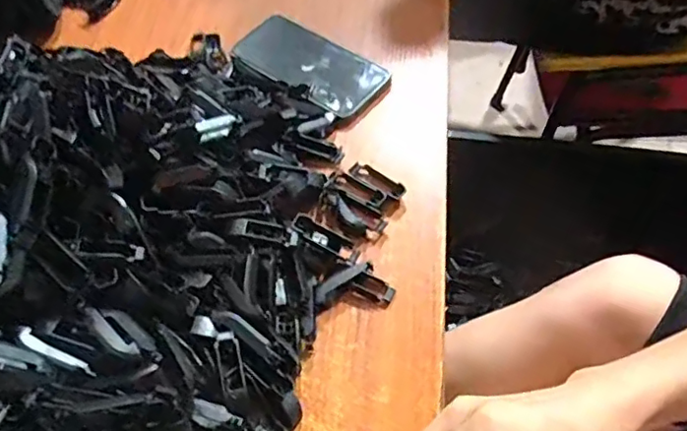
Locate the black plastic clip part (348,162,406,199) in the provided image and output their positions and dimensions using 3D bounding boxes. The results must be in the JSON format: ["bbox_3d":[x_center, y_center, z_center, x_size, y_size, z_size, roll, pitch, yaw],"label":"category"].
[{"bbox_3d":[0.029,-0.031,0.504,0.054,0.010,0.018,33,65,24],"label":"black plastic clip part"}]

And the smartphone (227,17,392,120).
[{"bbox_3d":[-0.035,-0.154,0.586,0.166,0.016,0.080,32,64,24],"label":"smartphone"}]

